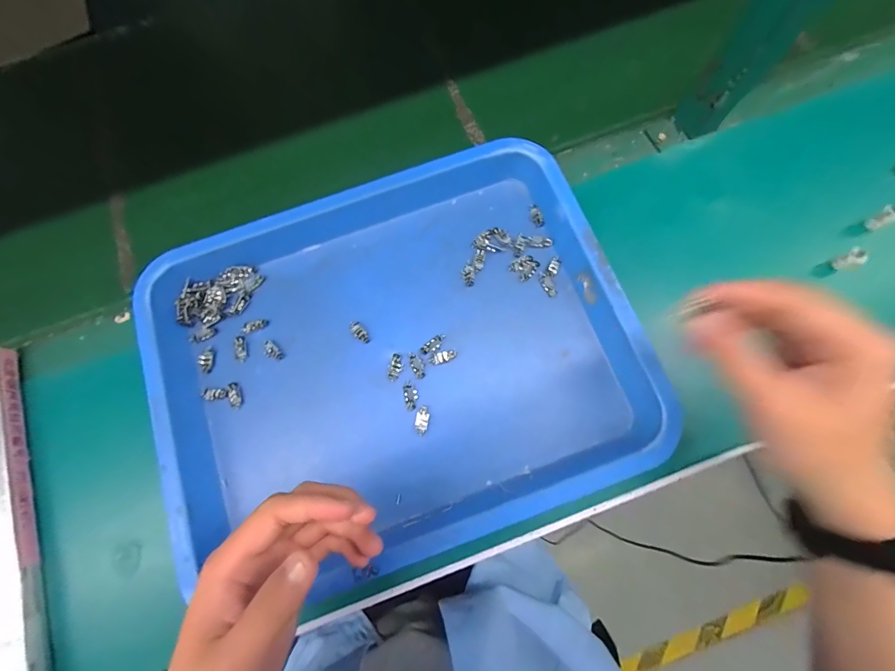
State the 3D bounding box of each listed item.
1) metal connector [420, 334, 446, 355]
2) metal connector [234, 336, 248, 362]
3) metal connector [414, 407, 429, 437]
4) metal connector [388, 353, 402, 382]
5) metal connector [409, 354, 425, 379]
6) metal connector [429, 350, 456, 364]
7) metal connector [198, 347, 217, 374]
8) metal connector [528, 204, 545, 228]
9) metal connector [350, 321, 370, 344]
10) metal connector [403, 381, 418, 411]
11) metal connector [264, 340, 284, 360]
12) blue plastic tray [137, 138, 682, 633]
[{"bbox_3d":[-0.014,0.009,0.369,0.028,0.004,0.011,-38,77,-8],"label":"metal connector"},{"bbox_3d":[-0.206,0.013,0.380,0.010,0.007,0.025,-12,75,-1],"label":"metal connector"},{"bbox_3d":[-0.024,0.079,0.353,0.012,0.005,0.026,7,75,3],"label":"metal connector"},{"bbox_3d":[-0.049,0.030,0.364,0.011,0.006,0.026,8,76,4],"label":"metal connector"},{"bbox_3d":[-0.029,0.029,0.364,0.011,0.004,0.024,-19,75,-3],"label":"metal connector"},{"bbox_3d":[-0.004,0.020,0.365,0.026,0.004,0.010,-18,75,-3],"label":"metal connector"},{"bbox_3d":[-0.238,0.024,0.377,0.011,0.008,0.025,2,75,2],"label":"metal connector"},{"bbox_3d":[0.094,-0.127,0.402,0.012,0.004,0.027,-15,75,-2],"label":"metal connector"},{"bbox_3d":[-0.087,-0.003,0.376,0.011,0.004,0.026,-38,77,-8],"label":"metal connector"},{"bbox_3d":[-0.034,0.057,0.358,0.012,0.004,0.027,-11,75,-1],"label":"metal connector"},{"bbox_3d":[-0.173,0.016,0.377,0.012,0.007,0.023,-43,78,-9],"label":"metal connector"},{"bbox_3d":[-0.056,0.019,0.362,0.442,0.047,0.352,-21,76,-4],"label":"blue plastic tray"}]

